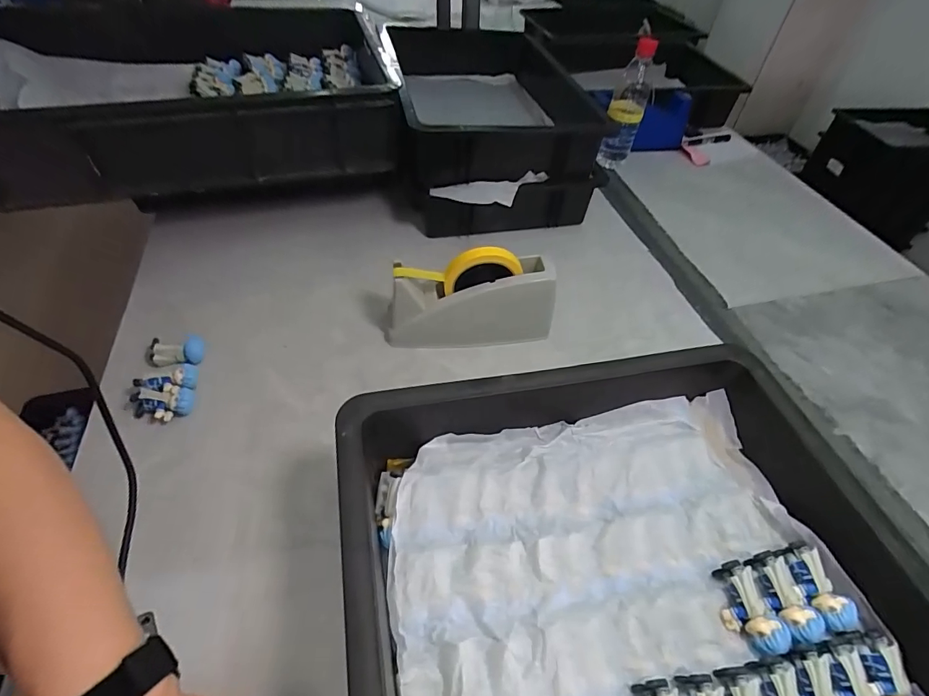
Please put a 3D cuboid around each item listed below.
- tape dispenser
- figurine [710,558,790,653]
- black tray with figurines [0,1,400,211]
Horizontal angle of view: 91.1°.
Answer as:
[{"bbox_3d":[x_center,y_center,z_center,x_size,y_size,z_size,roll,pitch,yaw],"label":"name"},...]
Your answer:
[{"bbox_3d":[0.005,-0.063,0.575,0.210,0.116,0.063,-5,50,-8],"label":"tape dispenser"},{"bbox_3d":[0.218,0.199,0.349,0.032,0.027,0.061,0,50,-4],"label":"figurine"},{"bbox_3d":[-0.429,-0.419,0.723,0.586,0.113,0.456,-10,51,-12],"label":"black tray with figurines"}]

